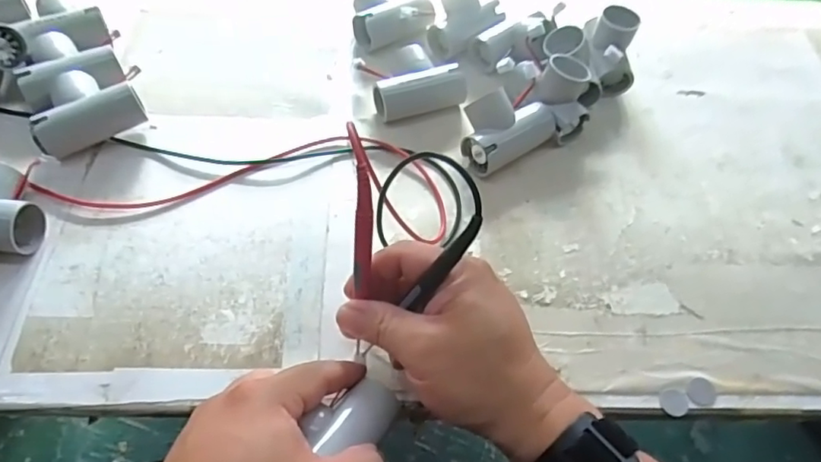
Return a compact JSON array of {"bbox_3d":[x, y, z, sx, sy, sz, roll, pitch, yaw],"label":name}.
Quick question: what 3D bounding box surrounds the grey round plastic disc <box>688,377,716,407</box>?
[{"bbox_3d":[0.188,0.104,0.366,0.019,0.004,0.018,2,56,-3],"label":"grey round plastic disc"}]

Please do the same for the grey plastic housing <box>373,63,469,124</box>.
[{"bbox_3d":[0.008,-0.113,0.477,0.074,0.034,0.029,-15,59,-14],"label":"grey plastic housing"}]

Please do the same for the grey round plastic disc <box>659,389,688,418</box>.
[{"bbox_3d":[0.169,0.110,0.363,0.018,0.004,0.016,-25,61,-20],"label":"grey round plastic disc"}]

